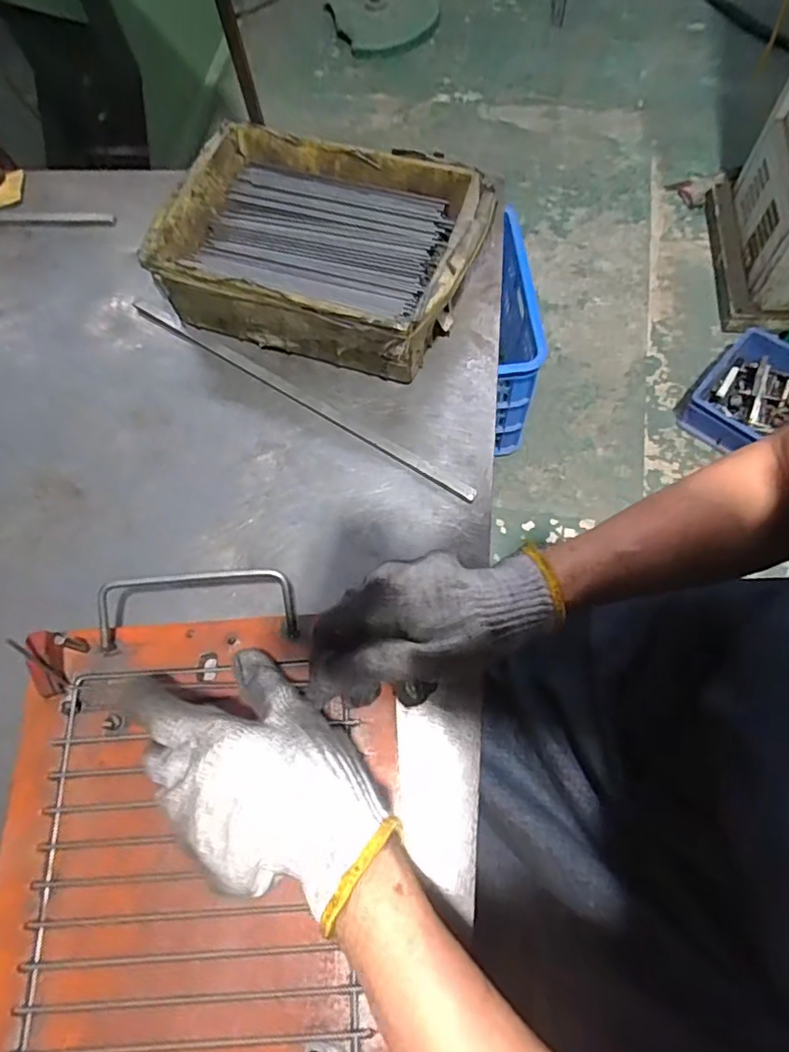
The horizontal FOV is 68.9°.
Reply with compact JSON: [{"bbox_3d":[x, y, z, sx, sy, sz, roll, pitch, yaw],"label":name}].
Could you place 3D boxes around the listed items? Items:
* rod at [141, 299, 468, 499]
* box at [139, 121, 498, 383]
[{"bbox_3d":[-0.089,-0.110,0.485,0.354,0.008,0.009,31,71,15],"label":"rod"},{"bbox_3d":[-0.061,-0.232,0.498,0.255,0.084,0.178,20,68,11],"label":"box"}]

